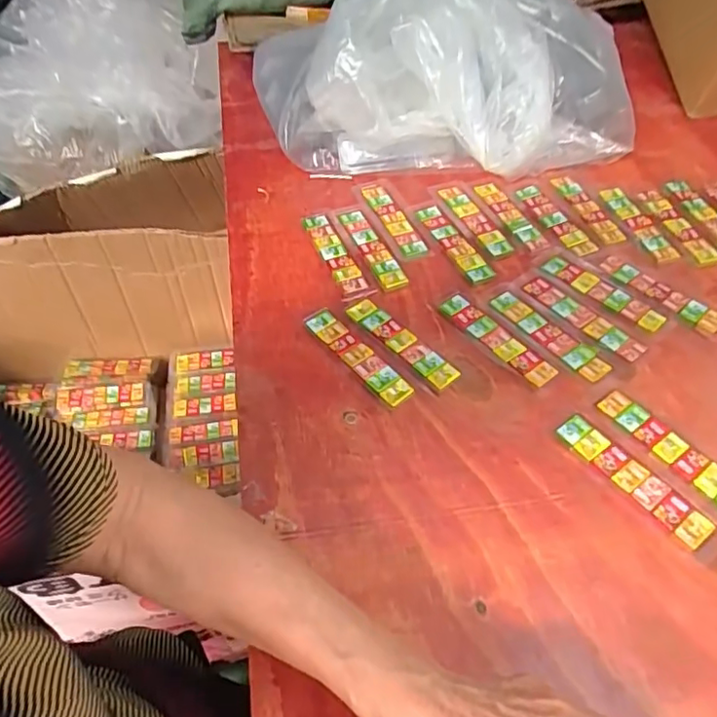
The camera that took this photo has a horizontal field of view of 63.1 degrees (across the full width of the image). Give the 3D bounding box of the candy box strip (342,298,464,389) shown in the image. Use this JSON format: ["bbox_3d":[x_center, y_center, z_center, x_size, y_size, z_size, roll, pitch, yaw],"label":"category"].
[{"bbox_3d":[0.036,-0.016,0.507,0.026,0.008,0.117,-37,59,-26],"label":"candy box strip"}]

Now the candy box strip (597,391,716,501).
[{"bbox_3d":[0.235,0.067,0.436,0.026,0.006,0.116,-31,56,-22],"label":"candy box strip"}]

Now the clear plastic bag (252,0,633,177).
[{"bbox_3d":[0.100,-0.336,0.661,0.413,0.172,0.259,-7,51,-5],"label":"clear plastic bag"}]

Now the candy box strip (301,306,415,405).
[{"bbox_3d":[-0.002,-0.003,0.500,0.024,0.009,0.119,-33,57,-23],"label":"candy box strip"}]

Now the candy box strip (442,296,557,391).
[{"bbox_3d":[0.121,-0.019,0.508,0.025,0.007,0.115,-33,57,-23],"label":"candy box strip"}]

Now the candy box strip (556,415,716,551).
[{"bbox_3d":[0.198,0.087,0.424,0.026,0.007,0.117,-32,57,-23],"label":"candy box strip"}]

